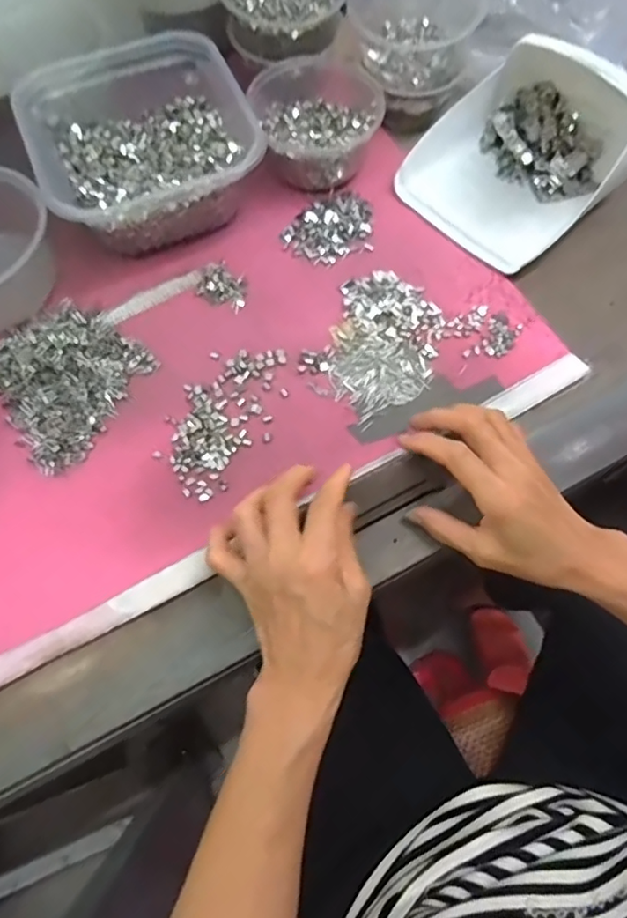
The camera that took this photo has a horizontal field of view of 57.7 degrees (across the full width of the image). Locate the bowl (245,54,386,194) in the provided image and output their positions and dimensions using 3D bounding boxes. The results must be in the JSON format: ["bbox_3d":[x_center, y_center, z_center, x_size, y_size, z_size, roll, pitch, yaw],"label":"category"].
[{"bbox_3d":[0.004,-0.304,0.512,0.111,0.048,0.131,-11,68,-4],"label":"bowl"}]

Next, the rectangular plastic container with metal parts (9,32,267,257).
[{"bbox_3d":[-0.145,-0.265,0.485,0.170,0.077,0.171,-22,69,-8],"label":"rectangular plastic container with metal parts"}]

